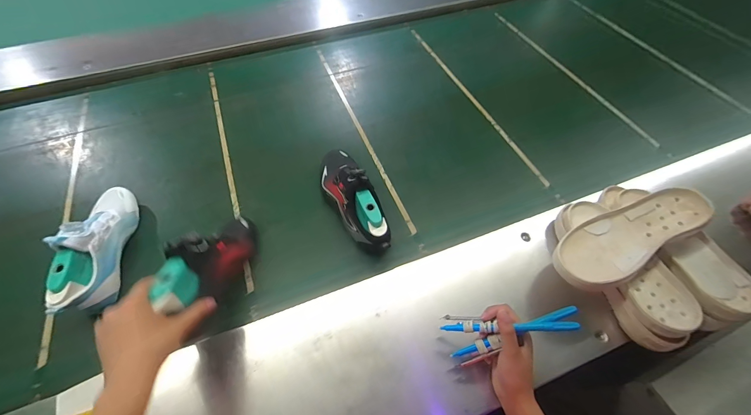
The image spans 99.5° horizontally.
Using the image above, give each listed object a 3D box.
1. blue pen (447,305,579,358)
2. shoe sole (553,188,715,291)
[{"bbox_3d":[0.177,0.165,0.413,0.166,0.011,0.016,-28,59,12],"label":"blue pen"},{"bbox_3d":[0.391,0.040,0.487,0.259,0.045,0.096,-23,58,-14],"label":"shoe sole"}]

